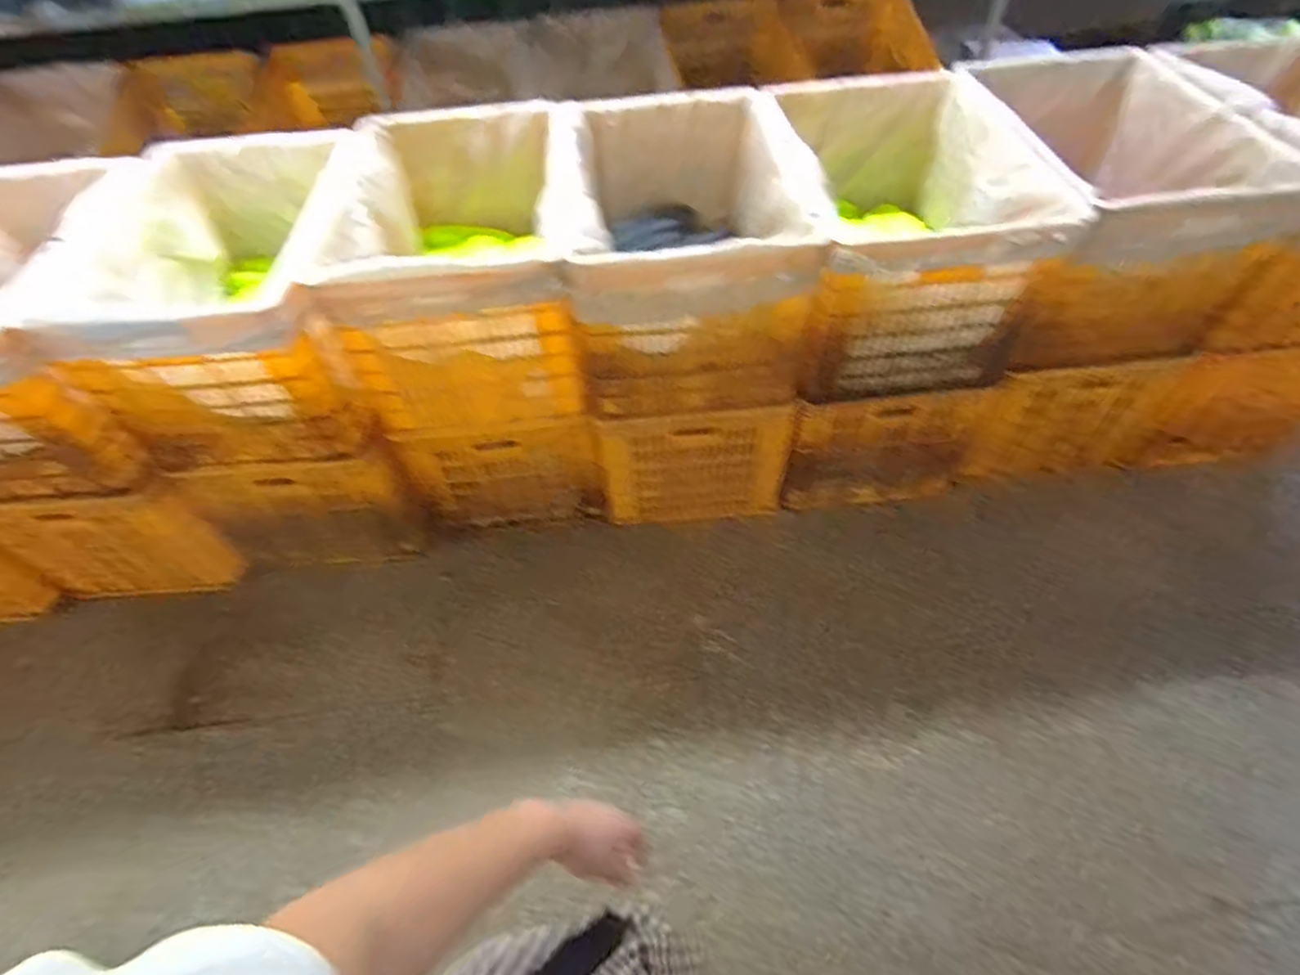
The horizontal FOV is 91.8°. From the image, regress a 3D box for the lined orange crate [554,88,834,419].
[{"bbox_3d":[0.071,-0.565,1.467,0.475,0.415,0.733,-6,53,0],"label":"lined orange crate"}]

